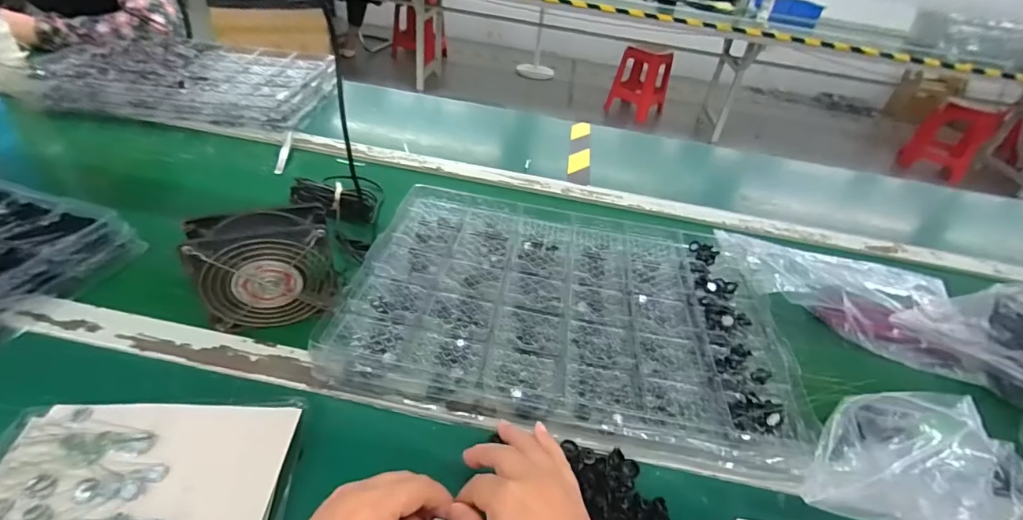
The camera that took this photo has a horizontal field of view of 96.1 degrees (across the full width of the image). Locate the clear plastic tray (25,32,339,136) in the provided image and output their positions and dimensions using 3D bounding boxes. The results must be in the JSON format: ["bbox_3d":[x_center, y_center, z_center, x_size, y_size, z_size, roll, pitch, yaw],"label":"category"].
[{"bbox_3d":[-0.599,-0.353,0.888,0.491,0.047,0.321,8,38,1],"label":"clear plastic tray"}]

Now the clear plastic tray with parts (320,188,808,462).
[{"bbox_3d":[0.057,0.046,0.508,0.435,0.049,0.320,10,37,3],"label":"clear plastic tray with parts"}]

